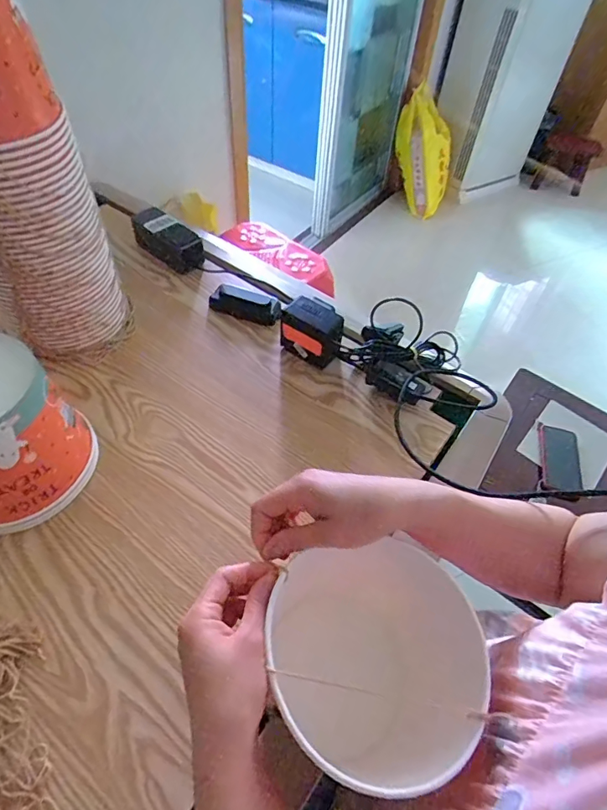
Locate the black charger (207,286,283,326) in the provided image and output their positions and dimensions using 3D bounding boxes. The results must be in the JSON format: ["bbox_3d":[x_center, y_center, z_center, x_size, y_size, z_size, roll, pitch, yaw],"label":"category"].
[{"bbox_3d":[-0.087,-0.155,0.727,0.115,0.038,0.035,19,52,9],"label":"black charger"}]

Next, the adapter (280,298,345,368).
[{"bbox_3d":[0.015,-0.100,0.661,0.085,0.082,0.053,26,54,15],"label":"adapter"}]

